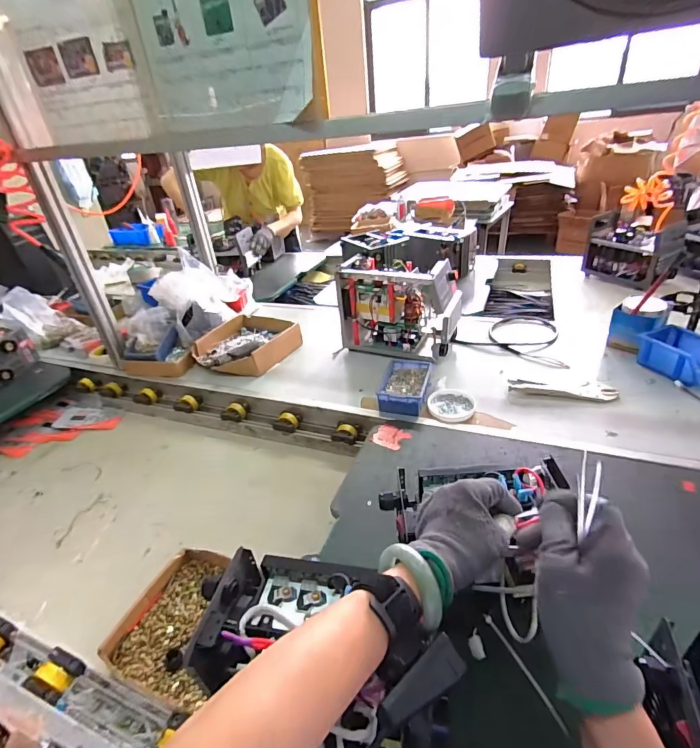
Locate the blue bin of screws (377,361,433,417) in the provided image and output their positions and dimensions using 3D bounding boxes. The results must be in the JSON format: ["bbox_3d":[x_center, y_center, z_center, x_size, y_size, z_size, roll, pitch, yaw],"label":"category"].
[{"bbox_3d":[0.124,0.027,0.905,0.099,0.045,0.152,6,34,19],"label":"blue bin of screws"}]

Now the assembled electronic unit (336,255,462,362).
[{"bbox_3d":[0.131,-0.170,1.056,0.293,0.216,0.137,13,37,28],"label":"assembled electronic unit"}]

